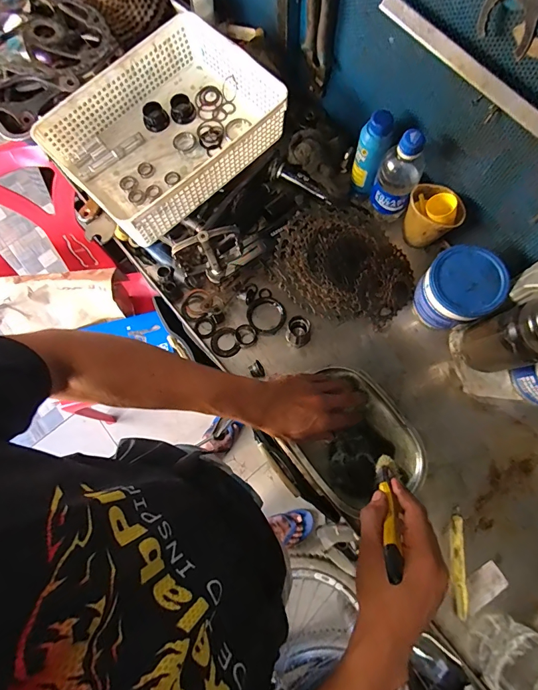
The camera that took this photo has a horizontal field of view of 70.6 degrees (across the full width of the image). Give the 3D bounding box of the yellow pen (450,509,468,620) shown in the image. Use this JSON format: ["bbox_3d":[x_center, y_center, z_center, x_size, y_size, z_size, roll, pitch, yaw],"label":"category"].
[{"bbox_3d":[0.255,0.293,0.513,0.018,0.015,0.132,3,75,3],"label":"yellow pen"}]

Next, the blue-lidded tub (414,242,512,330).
[{"bbox_3d":[0.273,-0.077,0.559,0.096,0.099,0.098,0,75,2],"label":"blue-lidded tub"}]

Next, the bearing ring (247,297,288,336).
[{"bbox_3d":[-0.004,-0.048,0.608,0.060,0.018,0.063,0,75,2],"label":"bearing ring"}]

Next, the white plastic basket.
[{"bbox_3d":[-0.161,-0.345,0.619,0.330,0.086,0.244,-41,77,-9],"label":"white plastic basket"}]

